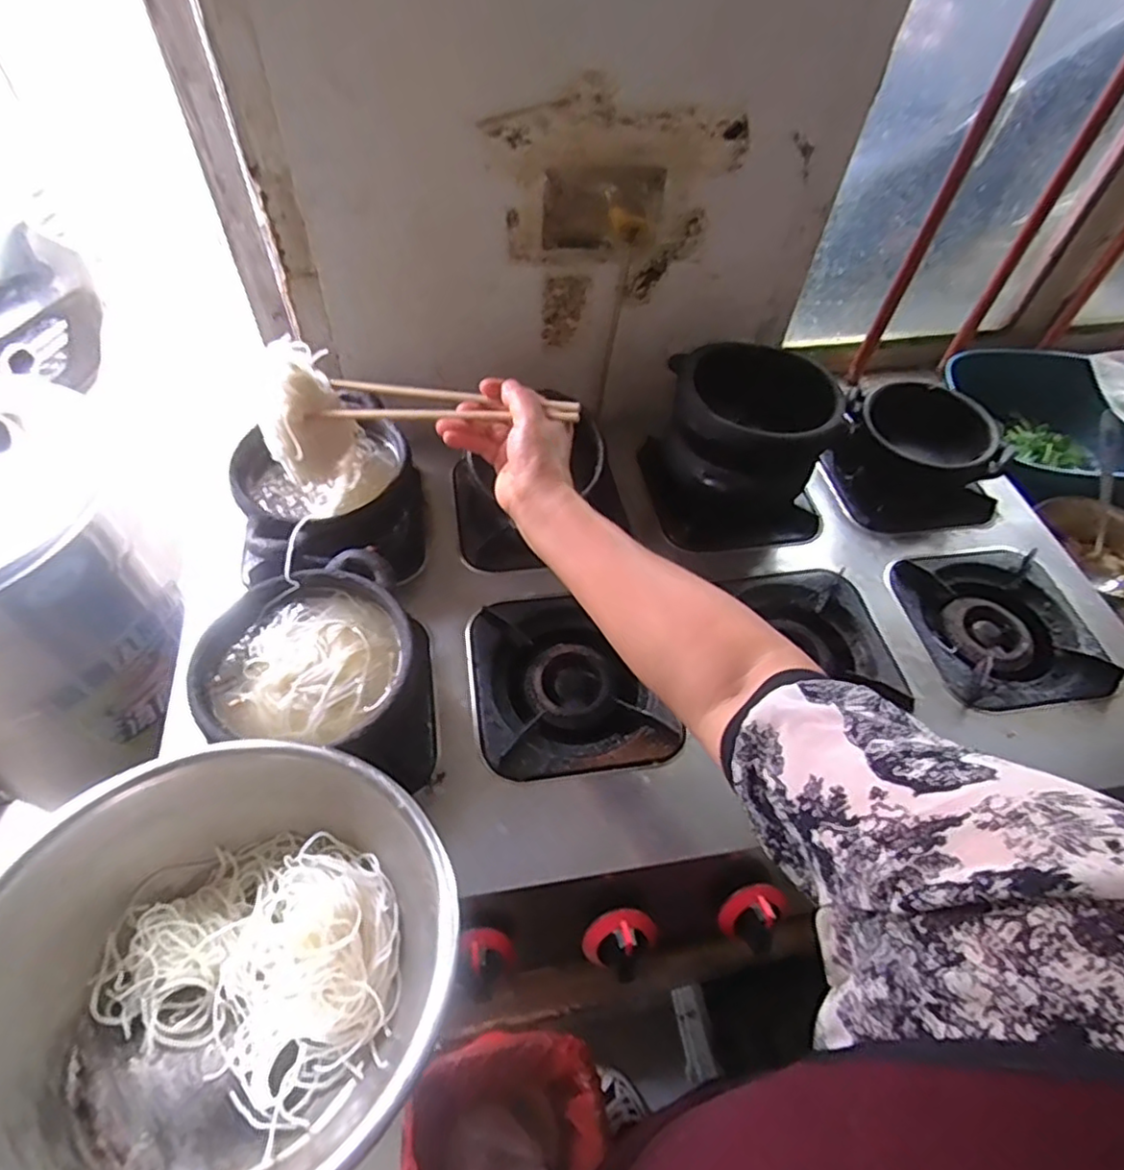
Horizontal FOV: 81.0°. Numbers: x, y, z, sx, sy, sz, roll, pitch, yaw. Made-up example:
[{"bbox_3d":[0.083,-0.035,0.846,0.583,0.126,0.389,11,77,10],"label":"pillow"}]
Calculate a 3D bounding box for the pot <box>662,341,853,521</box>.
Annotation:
[{"bbox_3d":[0.195,-0.162,0.695,0.155,0.117,0.142,2,54,-3],"label":"pot"}]

